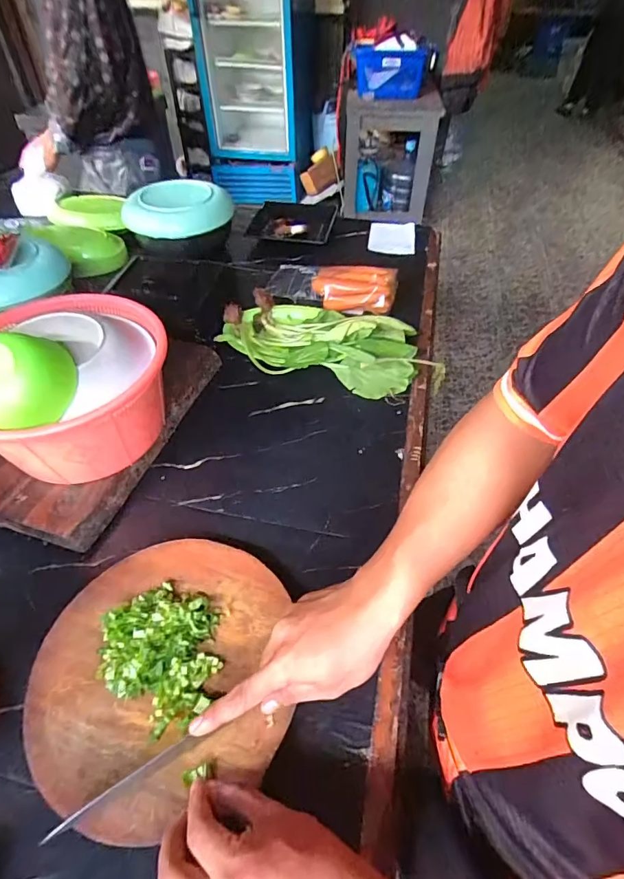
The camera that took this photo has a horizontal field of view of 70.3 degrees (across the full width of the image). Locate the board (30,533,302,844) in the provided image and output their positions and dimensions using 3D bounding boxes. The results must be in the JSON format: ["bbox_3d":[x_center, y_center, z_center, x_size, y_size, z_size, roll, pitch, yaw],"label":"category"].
[{"bbox_3d":[-0.148,0.216,0.434,0.234,0.021,0.252,0,49,0],"label":"board"}]

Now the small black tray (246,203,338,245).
[{"bbox_3d":[-0.042,-0.537,1.081,0.186,0.021,0.191,6,49,6],"label":"small black tray"}]

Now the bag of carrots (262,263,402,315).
[{"bbox_3d":[0.037,-0.288,0.851,0.239,0.056,0.114,13,50,10],"label":"bag of carrots"}]

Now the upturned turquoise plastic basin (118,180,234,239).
[{"bbox_3d":[-0.289,-0.503,0.958,0.204,0.052,0.176,14,51,13],"label":"upturned turquoise plastic basin"}]

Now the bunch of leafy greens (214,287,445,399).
[{"bbox_3d":[0.033,-0.166,0.751,0.375,0.057,0.165,13,50,12],"label":"bunch of leafy greens"}]

